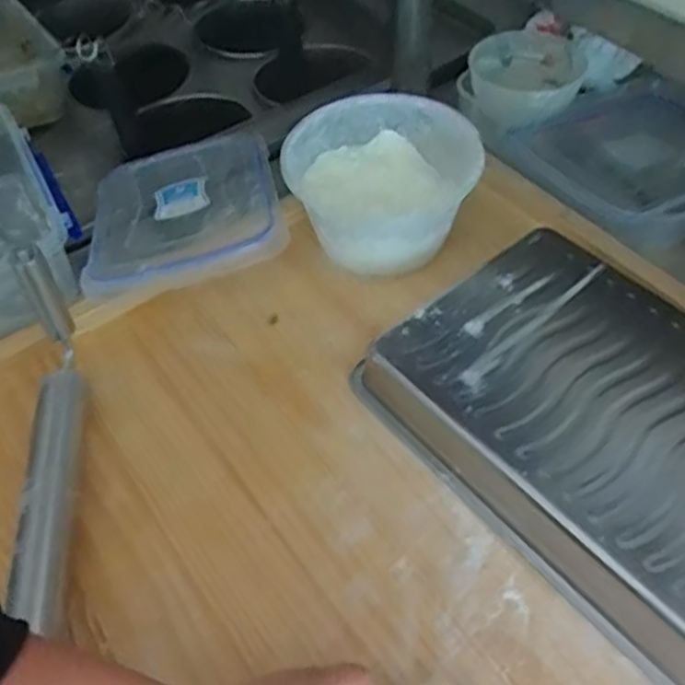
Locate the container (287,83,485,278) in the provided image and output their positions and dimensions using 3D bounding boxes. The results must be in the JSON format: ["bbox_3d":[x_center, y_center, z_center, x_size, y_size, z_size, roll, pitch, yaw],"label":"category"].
[{"bbox_3d":[0.035,-0.140,0.633,0.158,0.081,0.158,-16,51,-7],"label":"container"}]

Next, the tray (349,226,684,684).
[{"bbox_3d":[0.182,0.054,0.499,0.214,0.043,0.324,-35,56,-21],"label":"tray"}]

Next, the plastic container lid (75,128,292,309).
[{"bbox_3d":[-0.155,-0.132,0.690,0.182,0.026,0.241,-19,39,1],"label":"plastic container lid"}]

